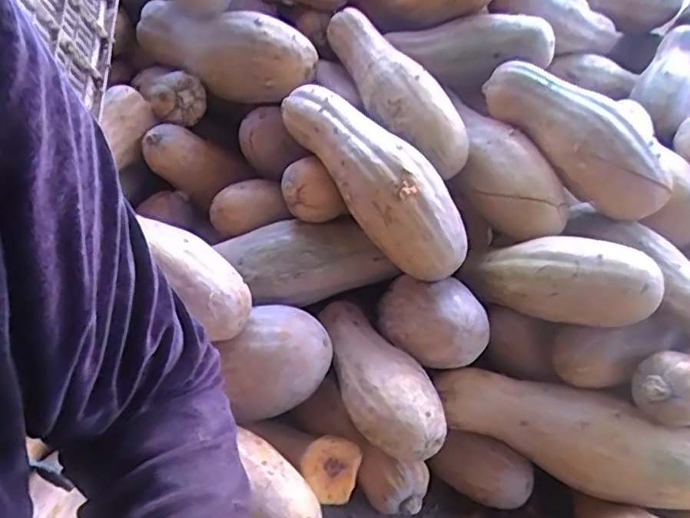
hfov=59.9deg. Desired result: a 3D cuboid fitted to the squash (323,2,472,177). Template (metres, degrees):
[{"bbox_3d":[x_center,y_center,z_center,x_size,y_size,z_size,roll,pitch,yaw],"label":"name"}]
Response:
[{"bbox_3d":[0.073,-0.284,0.984,0.109,0.090,0.367,-18,62,-34],"label":"squash"}]

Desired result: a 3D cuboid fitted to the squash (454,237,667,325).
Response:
[{"bbox_3d":[0.298,0.031,0.869,0.286,0.108,0.094,3,23,38],"label":"squash"}]

